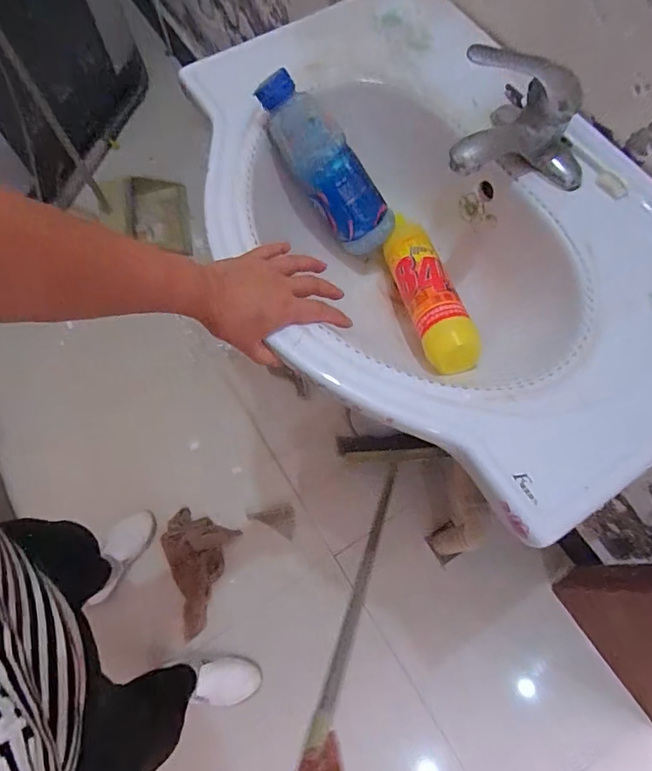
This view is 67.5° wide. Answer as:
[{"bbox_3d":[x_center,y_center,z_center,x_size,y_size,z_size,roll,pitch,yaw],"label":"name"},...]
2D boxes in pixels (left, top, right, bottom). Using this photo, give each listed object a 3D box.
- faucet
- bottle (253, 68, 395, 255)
[{"bbox_3d":[0.194,-0.270,0.495,0.153,0.100,0.110,-6,69,-3],"label":"faucet"},{"bbox_3d":[0.003,-0.248,0.562,0.058,0.220,0.072,11,60,53],"label":"bottle"}]

